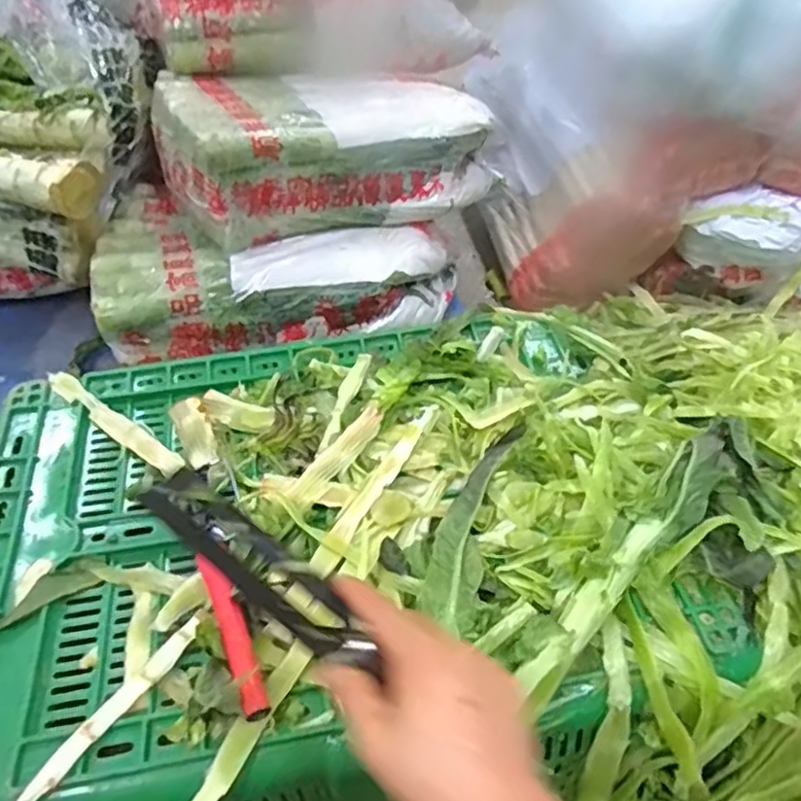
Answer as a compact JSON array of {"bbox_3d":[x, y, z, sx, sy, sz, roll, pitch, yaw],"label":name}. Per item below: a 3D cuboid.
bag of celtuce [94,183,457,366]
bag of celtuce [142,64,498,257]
[{"bbox_3d":[-0.156,-0.163,0.881,0.474,0.170,0.182,-6,50,-4],"label":"bag of celtuce"},{"bbox_3d":[-0.109,-0.374,0.927,0.438,0.163,0.255,-19,52,-14],"label":"bag of celtuce"}]

